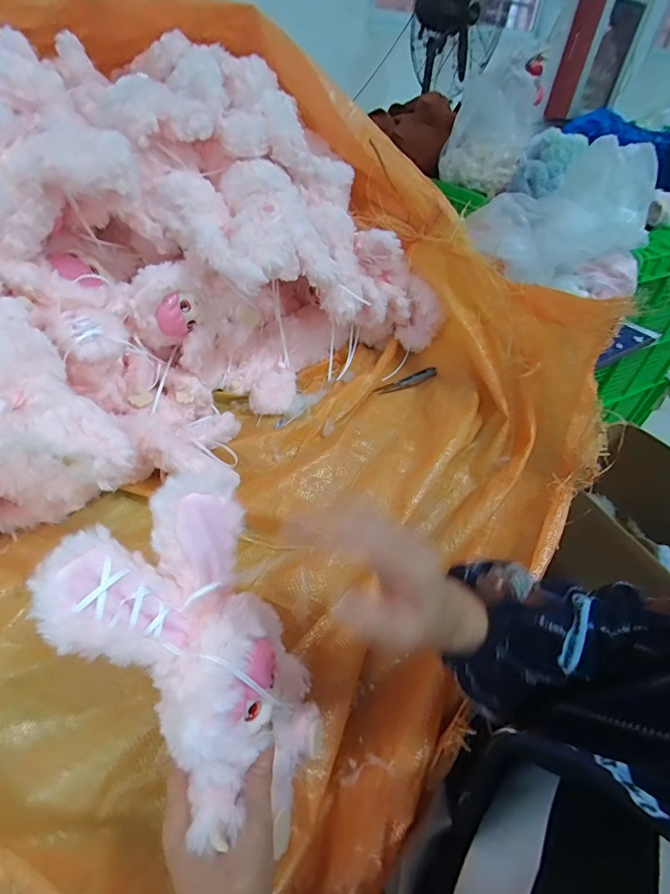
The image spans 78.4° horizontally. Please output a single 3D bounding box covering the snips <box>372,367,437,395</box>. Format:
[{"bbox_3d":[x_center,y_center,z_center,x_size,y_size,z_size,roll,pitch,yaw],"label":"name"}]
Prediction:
[{"bbox_3d":[0.102,-0.096,0.593,0.101,0.015,0.024,-21,49,-24],"label":"snips"}]

